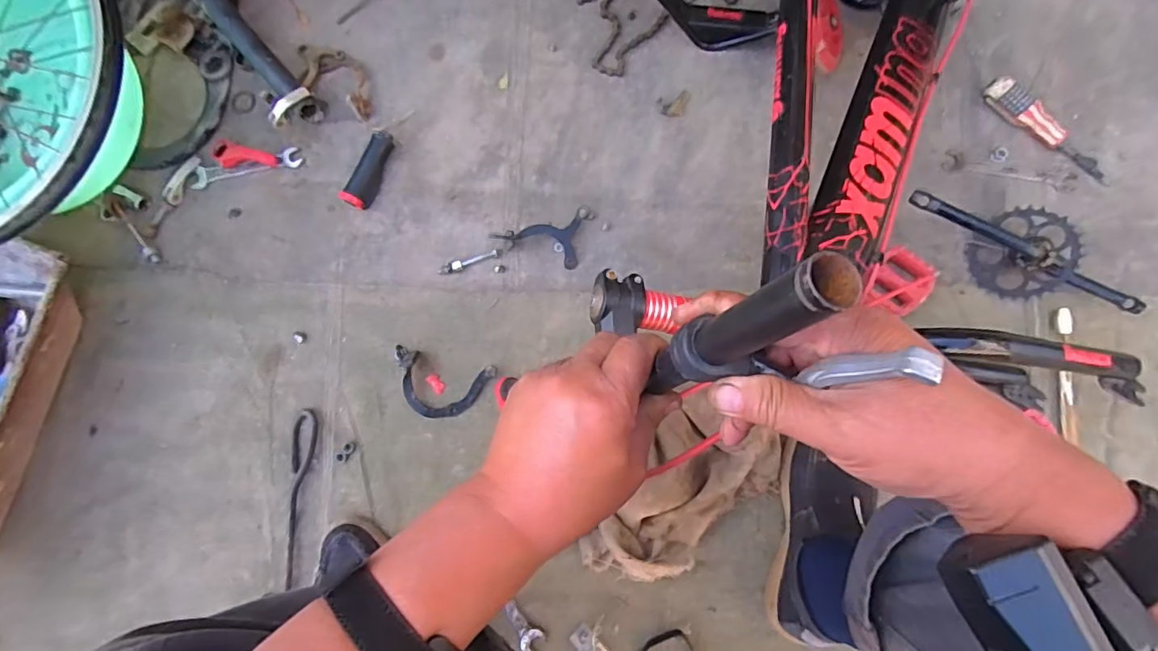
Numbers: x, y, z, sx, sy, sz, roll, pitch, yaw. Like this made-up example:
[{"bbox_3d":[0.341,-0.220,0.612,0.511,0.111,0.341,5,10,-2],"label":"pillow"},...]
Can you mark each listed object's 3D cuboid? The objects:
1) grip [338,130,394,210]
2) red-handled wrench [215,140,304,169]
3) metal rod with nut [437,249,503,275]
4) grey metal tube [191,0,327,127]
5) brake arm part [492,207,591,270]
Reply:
[{"bbox_3d":[-0.274,-0.205,0.713,0.030,0.031,0.105,23,86,5],"label":"grip"},{"bbox_3d":[-0.426,-0.225,0.726,0.109,0.021,0.034,5,85,3],"label":"red-handled wrench"},{"bbox_3d":[-0.141,-0.083,0.706,0.085,0.008,0.013,-17,84,1],"label":"metal rod with nut"},{"bbox_3d":[-0.431,-0.361,0.701,0.059,0.058,0.242,-39,84,-1],"label":"grey metal tube"},{"bbox_3d":[-0.040,-0.101,0.697,0.126,0.018,0.067,-18,84,1],"label":"brake arm part"}]

